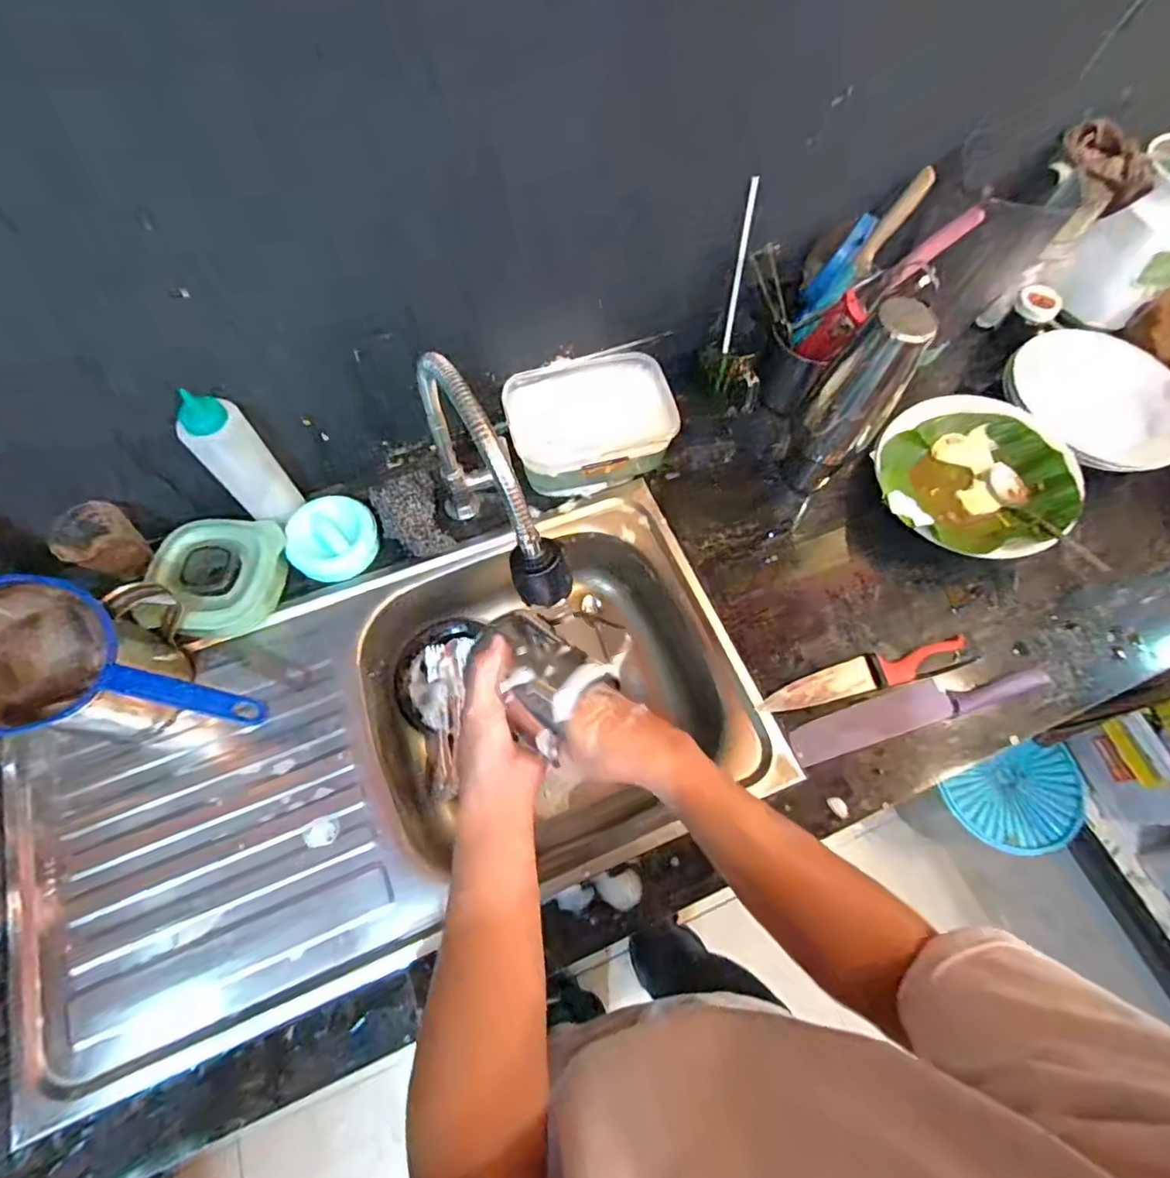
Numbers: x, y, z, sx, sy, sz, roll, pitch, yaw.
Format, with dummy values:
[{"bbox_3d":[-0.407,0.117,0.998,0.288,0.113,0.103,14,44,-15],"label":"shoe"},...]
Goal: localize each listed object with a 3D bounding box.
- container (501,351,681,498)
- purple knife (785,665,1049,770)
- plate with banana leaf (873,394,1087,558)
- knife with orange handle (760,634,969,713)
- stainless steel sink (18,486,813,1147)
[{"bbox_3d":[0.007,-0.199,0.729,0.197,0.095,0.148,-16,67,-9],"label":"container"},{"bbox_3d":[0.366,0.125,0.633,0.301,0.012,0.043,-16,65,-8],"label":"purple knife"},{"bbox_3d":[0.473,-0.132,0.727,0.217,0.082,0.206,0,64,-1],"label":"plate with banana leaf"},{"bbox_3d":[0.309,0.095,0.650,0.239,0.015,0.038,-12,65,-6],"label":"knife with orange handle"},{"bbox_3d":[-0.193,0.178,0.667,0.746,0.131,0.397,-21,69,-10],"label":"stainless steel sink"}]

